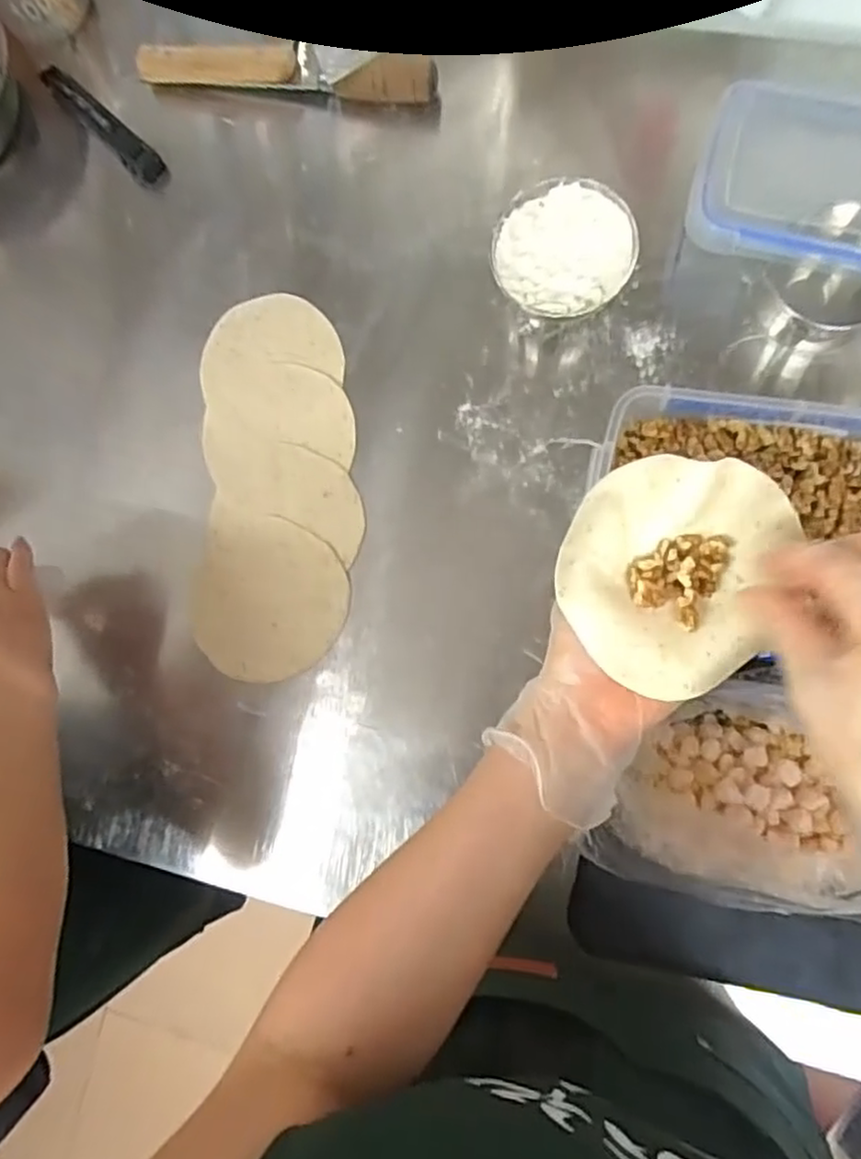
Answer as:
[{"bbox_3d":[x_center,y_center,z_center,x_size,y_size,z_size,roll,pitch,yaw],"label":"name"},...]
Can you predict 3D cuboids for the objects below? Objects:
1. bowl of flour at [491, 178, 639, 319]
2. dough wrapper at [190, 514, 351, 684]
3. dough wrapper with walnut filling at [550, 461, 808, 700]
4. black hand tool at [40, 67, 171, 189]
[{"bbox_3d":[0.108,-0.259,0.564,0.108,0.049,0.106,-1,84,7],"label":"bowl of flour"},{"bbox_3d":[-0.139,0.018,0.590,0.131,0.009,0.134,0,90,4],"label":"dough wrapper"},{"bbox_3d":[0.127,-0.004,0.370,0.108,0.026,0.121,15,86,9],"label":"dough wrapper with walnut filling"},{"bbox_3d":[-0.312,-0.434,0.659,0.030,0.028,0.156,-44,81,1],"label":"black hand tool"}]

